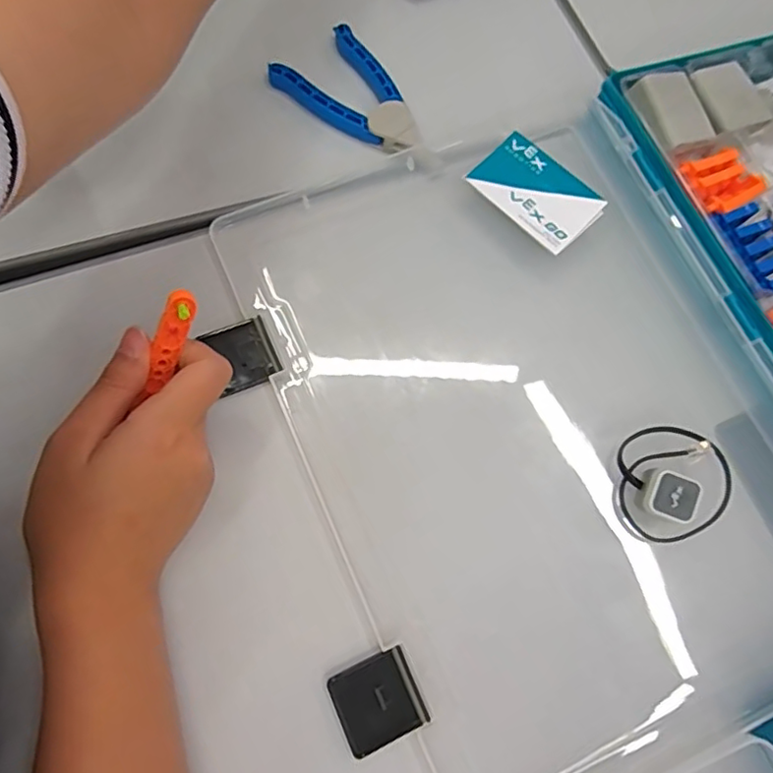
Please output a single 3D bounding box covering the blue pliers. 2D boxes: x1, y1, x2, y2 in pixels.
[{"bbox_3d":[-0.019,-0.198,0.395,0.067,0.013,0.107,-42,82,-18],"label":"blue pliers"}]

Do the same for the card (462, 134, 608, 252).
[{"bbox_3d":[0.093,-0.120,0.358,0.047,0.005,0.075,-44,80,-7],"label":"card"}]

